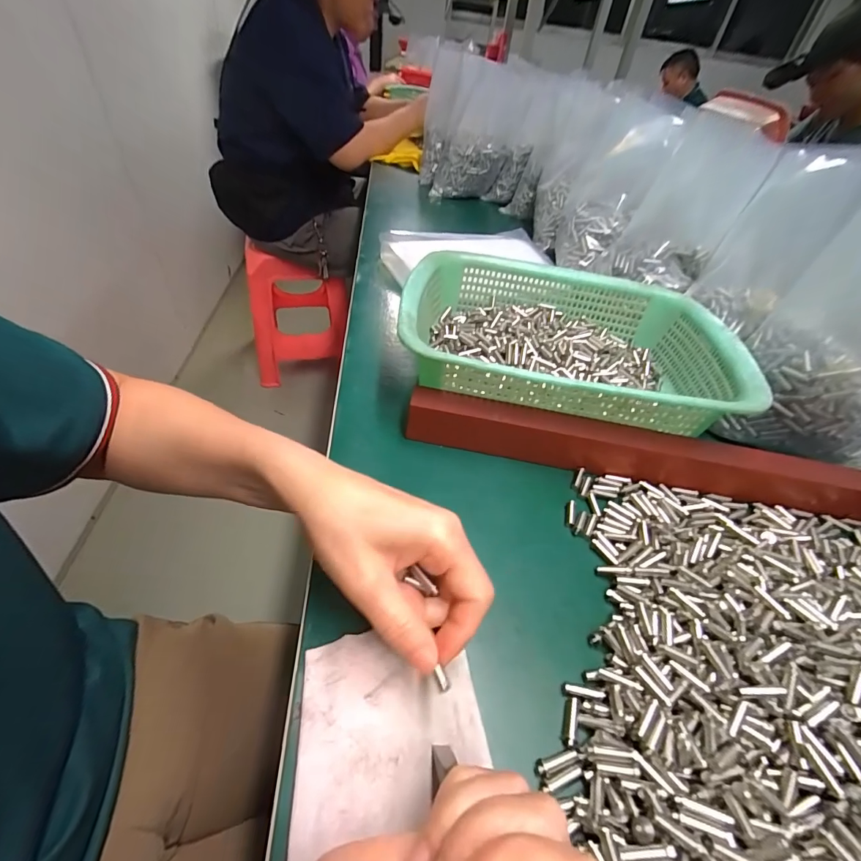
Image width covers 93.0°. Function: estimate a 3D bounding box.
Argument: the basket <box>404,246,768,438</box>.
[{"bbox_3d":[0.124,-0.089,0.389,0.286,0.067,0.215,9,45,1],"label":"basket"}]

